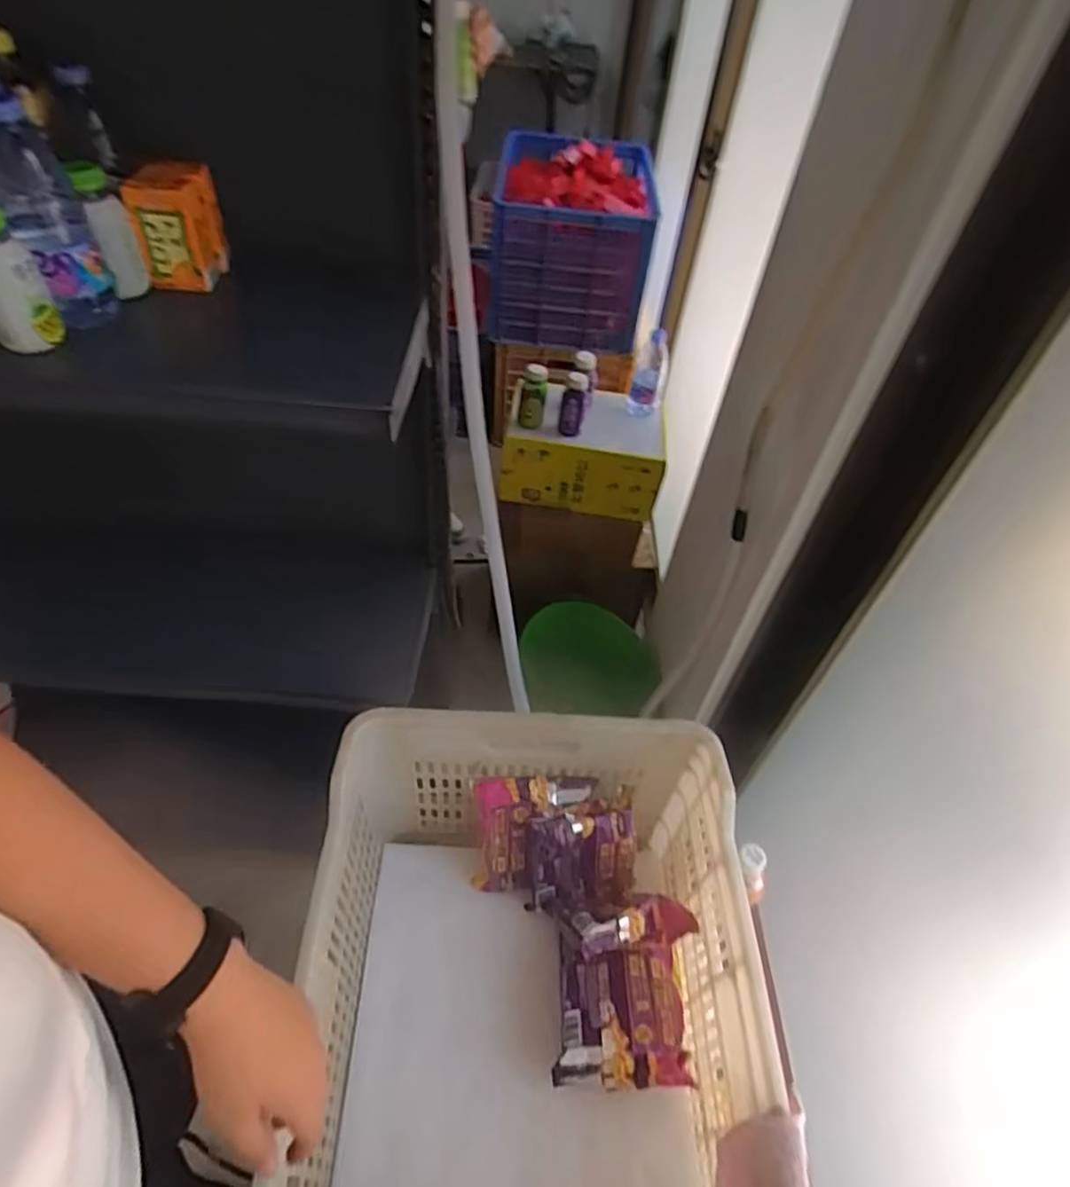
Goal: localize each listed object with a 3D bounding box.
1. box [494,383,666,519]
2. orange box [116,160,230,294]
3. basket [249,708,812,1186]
[{"bbox_3d":[0.116,-0.324,1.586,0.347,0.198,0.208,11,48,4],"label":"box"},{"bbox_3d":[-0.402,-0.413,0.776,0.079,0.108,0.078,5,48,-2],"label":"orange box"},{"bbox_3d":[-0.013,0.475,0.703,0.413,0.353,0.591,4,48,-3],"label":"basket"}]

